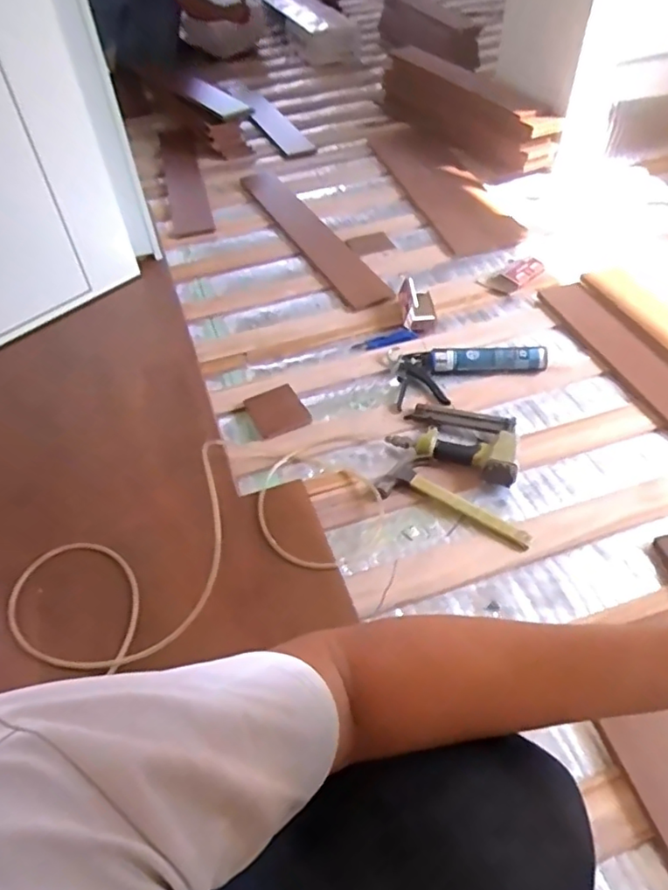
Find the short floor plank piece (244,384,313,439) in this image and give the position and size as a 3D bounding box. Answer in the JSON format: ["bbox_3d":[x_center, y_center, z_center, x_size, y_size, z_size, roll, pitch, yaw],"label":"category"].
[{"bbox_3d":[-0.126,-0.075,1.310,0.112,0.013,0.127,-30,60,-5],"label":"short floor plank piece"}]

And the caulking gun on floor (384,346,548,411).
[{"bbox_3d":[0.311,-0.178,1.368,0.359,0.054,0.163,-5,45,-1],"label":"caulking gun on floor"}]

